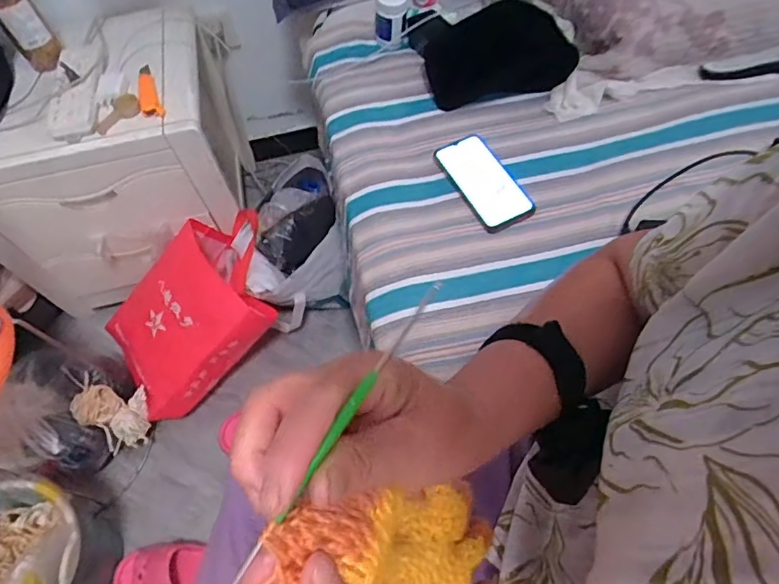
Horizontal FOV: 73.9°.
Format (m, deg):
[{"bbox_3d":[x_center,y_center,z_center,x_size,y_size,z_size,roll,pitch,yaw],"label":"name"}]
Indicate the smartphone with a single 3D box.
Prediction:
[{"bbox_3d":[0.128,-0.157,0.718,0.086,0.009,0.160,-29,63,-12],"label":"smartphone"}]

